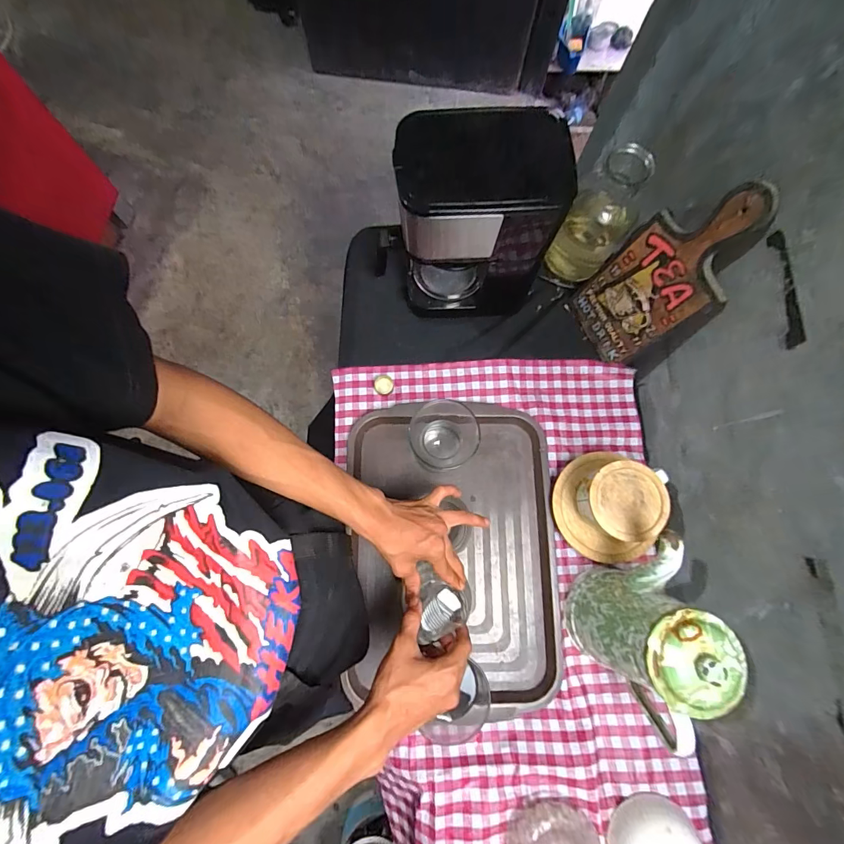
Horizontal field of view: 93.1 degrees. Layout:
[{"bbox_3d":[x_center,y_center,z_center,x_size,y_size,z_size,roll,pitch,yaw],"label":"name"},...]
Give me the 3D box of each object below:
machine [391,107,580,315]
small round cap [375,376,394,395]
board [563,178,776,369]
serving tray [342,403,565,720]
[{"bbox_3d":[0.067,-0.255,0.559,0.187,0.253,0.141,-5,78,-2],"label":"machine"},{"bbox_3d":[-0.061,-0.059,0.641,0.030,0.004,0.032,0,78,-1],"label":"small round cap"},{"bbox_3d":[0.317,-0.184,0.532,0.014,0.273,0.138,-20,80,-22],"label":"board"},{"bbox_3d":[0.045,0.184,0.593,0.295,0.036,0.414,-2,78,-2],"label":"serving tray"}]

